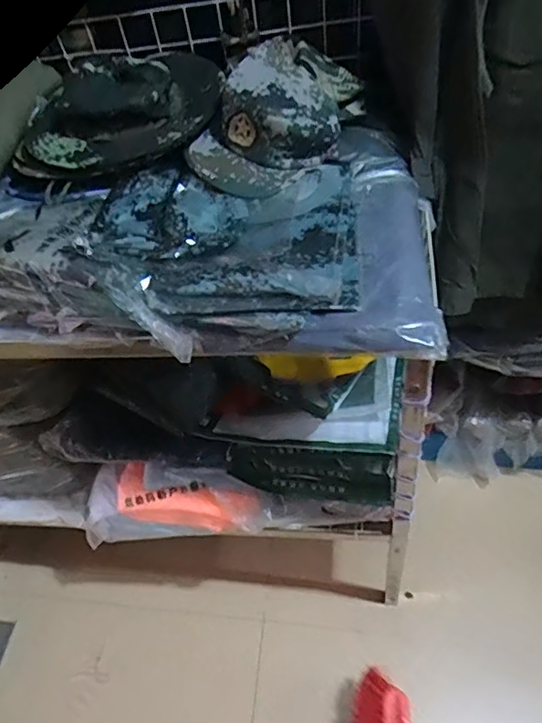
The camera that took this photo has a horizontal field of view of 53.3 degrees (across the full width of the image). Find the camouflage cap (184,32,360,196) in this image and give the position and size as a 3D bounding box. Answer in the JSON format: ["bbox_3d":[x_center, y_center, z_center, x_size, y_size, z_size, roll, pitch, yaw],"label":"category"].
[{"bbox_3d":[0.011,-0.368,0.797,0.184,0.115,0.296,19,49,19],"label":"camouflage cap"}]

